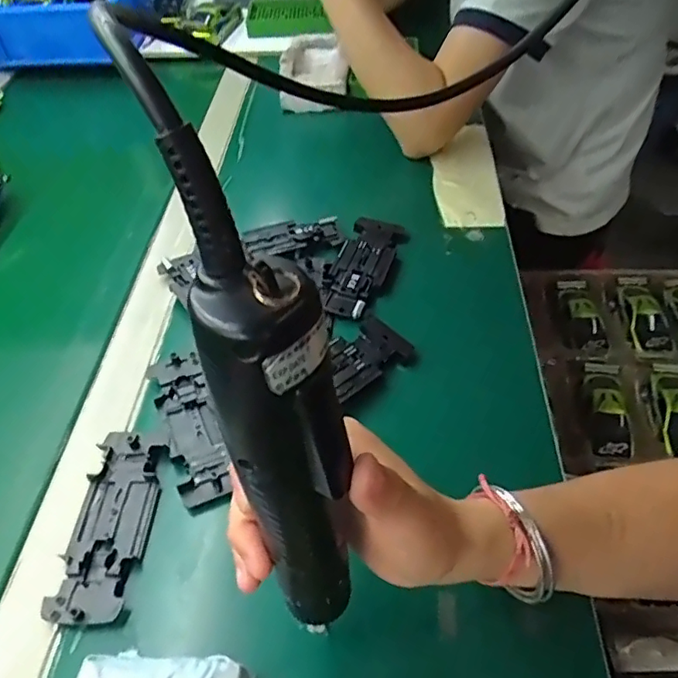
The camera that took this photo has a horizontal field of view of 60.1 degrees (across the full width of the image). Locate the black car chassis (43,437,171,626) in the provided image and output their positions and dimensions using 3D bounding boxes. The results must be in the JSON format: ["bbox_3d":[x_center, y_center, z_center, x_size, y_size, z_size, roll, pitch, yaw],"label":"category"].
[{"bbox_3d":[-0.142,0.115,0.371,0.046,0.012,0.120,1,46,2],"label":"black car chassis"}]

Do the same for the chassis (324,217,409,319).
[{"bbox_3d":[0.020,-0.067,0.520,0.049,0.015,0.119,16,50,16],"label":"chassis"}]

